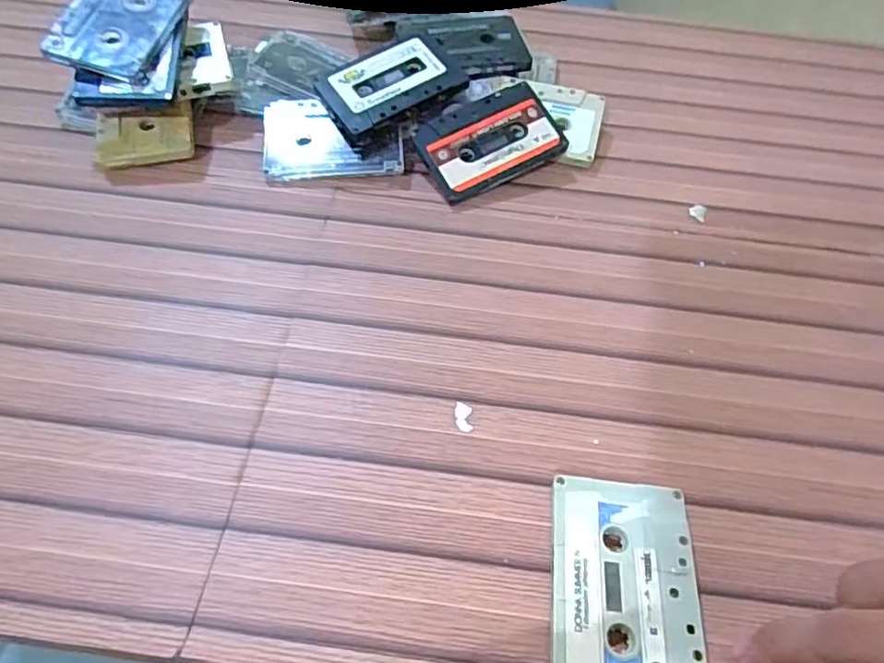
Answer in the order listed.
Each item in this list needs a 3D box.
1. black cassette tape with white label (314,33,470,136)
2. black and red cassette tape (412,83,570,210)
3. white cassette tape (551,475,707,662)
[{"bbox_3d":[-0.035,-0.187,0.442,0.105,0.010,0.073,-27,67,-13],"label":"black cassette tape with white label"},{"bbox_3d":[0.034,-0.139,0.430,0.099,0.009,0.065,-28,75,-10],"label":"black and red cassette tape"},{"bbox_3d":[0.081,0.117,0.269,0.063,0.014,0.100,7,54,2],"label":"white cassette tape"}]

